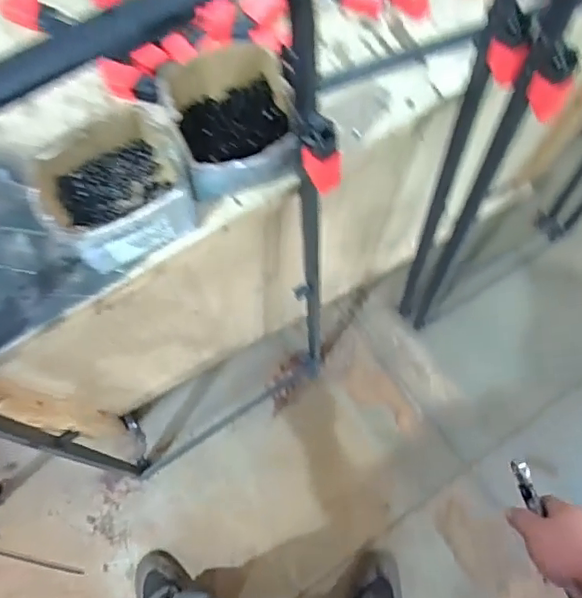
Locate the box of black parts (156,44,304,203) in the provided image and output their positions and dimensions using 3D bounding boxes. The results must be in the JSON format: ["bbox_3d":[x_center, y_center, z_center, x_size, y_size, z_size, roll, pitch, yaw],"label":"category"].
[{"bbox_3d":[-0.075,-0.219,0.685,0.145,0.078,0.177,-21,74,-7],"label":"box of black parts"}]

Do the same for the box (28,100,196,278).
[{"bbox_3d":[-0.200,-0.126,0.658,0.172,0.084,0.145,-28,75,-9],"label":"box"}]

